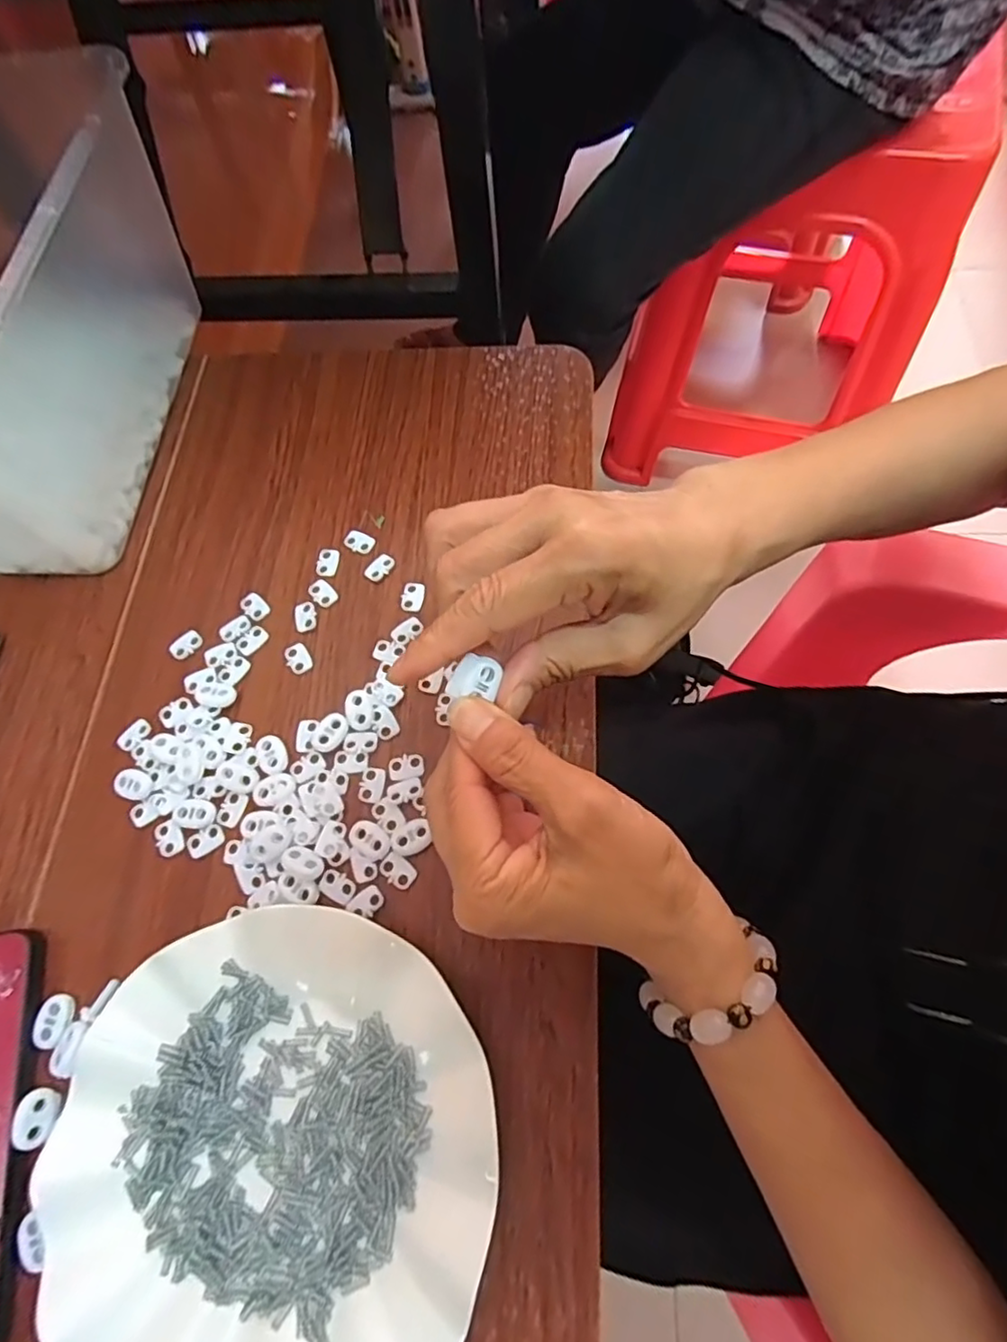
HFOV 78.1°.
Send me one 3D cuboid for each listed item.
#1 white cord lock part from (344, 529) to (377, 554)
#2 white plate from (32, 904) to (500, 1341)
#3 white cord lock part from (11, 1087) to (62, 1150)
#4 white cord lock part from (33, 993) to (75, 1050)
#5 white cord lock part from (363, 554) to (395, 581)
[{"bbox_3d":[-0.091,-0.081,0.392,0.021,0.004,0.014,20,69,12],"label":"white cord lock part"},{"bbox_3d":[-0.096,0.200,0.259,0.181,0.024,0.179,-1,66,3],"label":"white plate"},{"bbox_3d":[-0.210,0.200,0.278,0.017,0.006,0.022,-4,66,2],"label":"white cord lock part"},{"bbox_3d":[-0.214,0.167,0.297,0.015,0.005,0.022,10,67,8],"label":"white cord lock part"},{"bbox_3d":[-0.076,-0.063,0.381,0.013,0.004,0.019,39,74,18],"label":"white cord lock part"}]

